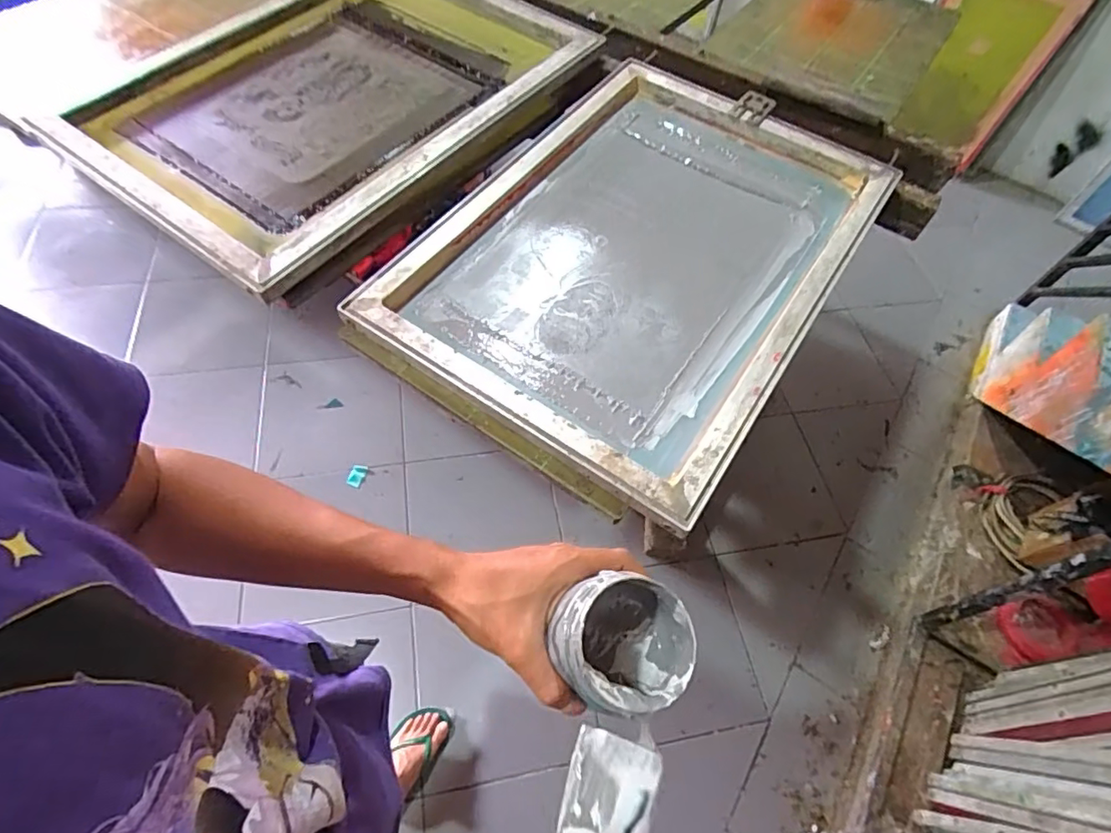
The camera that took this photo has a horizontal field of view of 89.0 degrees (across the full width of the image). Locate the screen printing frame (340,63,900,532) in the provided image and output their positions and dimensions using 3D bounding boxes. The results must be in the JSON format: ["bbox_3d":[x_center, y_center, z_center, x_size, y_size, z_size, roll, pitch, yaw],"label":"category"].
[{"bbox_3d":[0.120,-0.236,0.770,0.484,0.044,0.683,31,64,15],"label":"screen printing frame"}]

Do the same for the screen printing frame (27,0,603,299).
[{"bbox_3d":[-0.350,-0.543,0.912,0.561,0.055,0.745,33,65,16],"label":"screen printing frame"}]

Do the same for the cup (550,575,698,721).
[{"bbox_3d":[0.042,0.145,0.357,0.082,0.061,0.077,-12,62,-8],"label":"cup"}]

